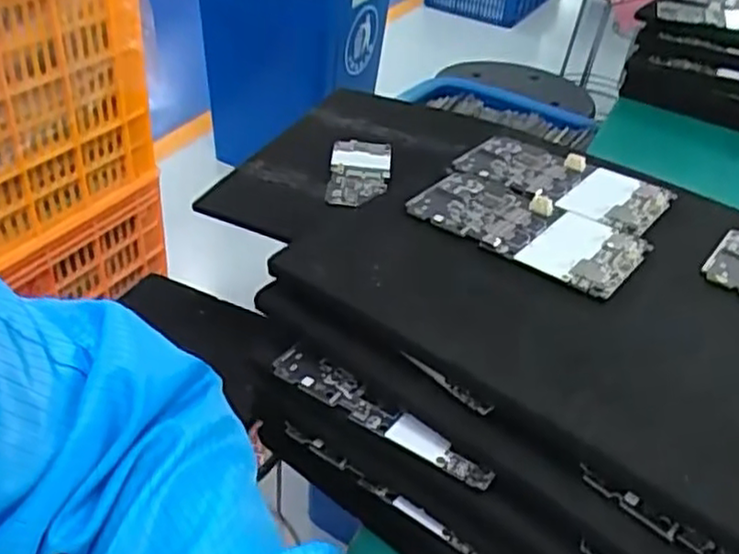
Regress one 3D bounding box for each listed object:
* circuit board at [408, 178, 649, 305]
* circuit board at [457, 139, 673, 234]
[{"bbox_3d":[0.090,-0.031,0.413,0.128,0.004,0.065,27,46,24],"label":"circuit board"},{"bbox_3d":[0.125,-0.062,0.461,0.125,0.007,0.067,26,45,23],"label":"circuit board"}]

